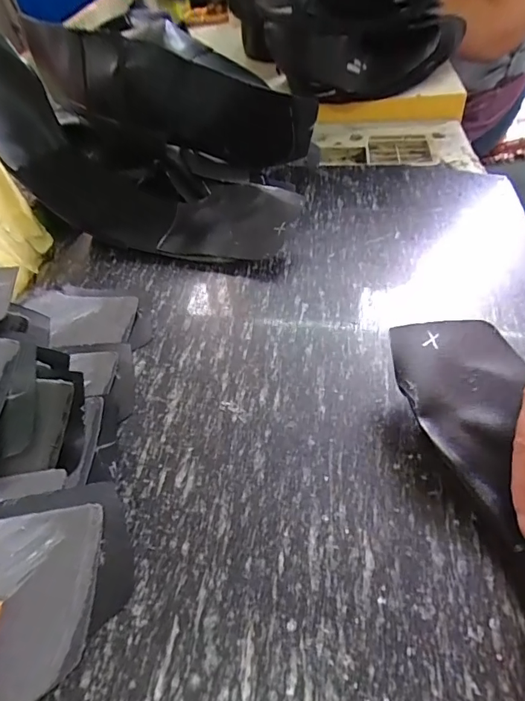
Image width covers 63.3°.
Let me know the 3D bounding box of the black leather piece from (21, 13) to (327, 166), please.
[{"bbox_3d":[-0.084,-0.236,0.390,0.268,0.082,0.074,13,49,-8],"label":"black leather piece"}]

